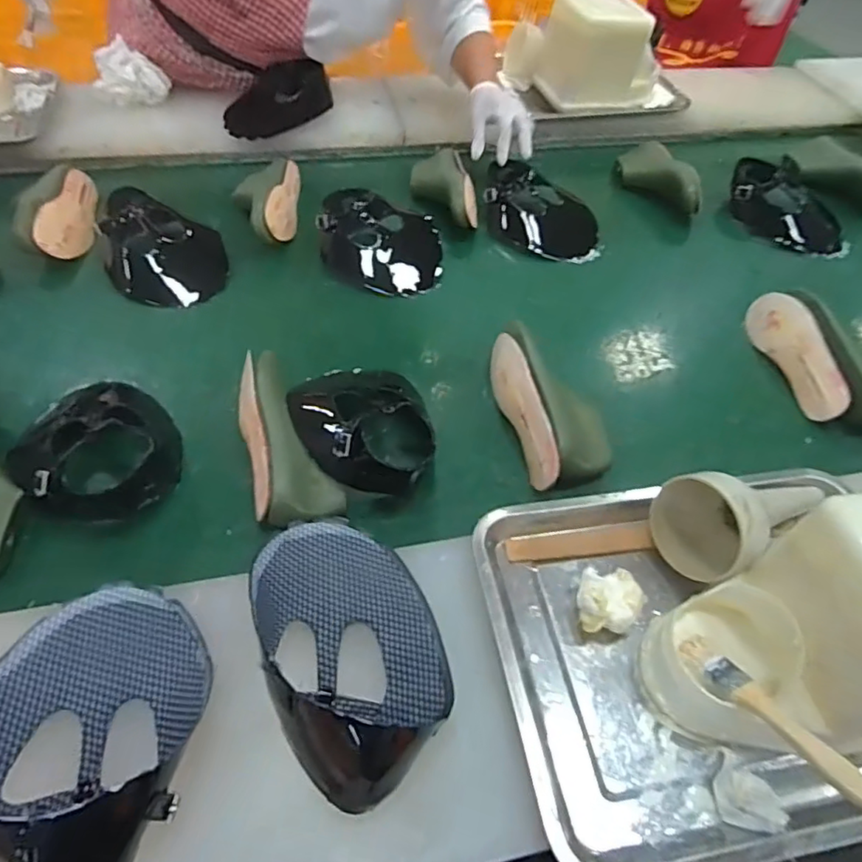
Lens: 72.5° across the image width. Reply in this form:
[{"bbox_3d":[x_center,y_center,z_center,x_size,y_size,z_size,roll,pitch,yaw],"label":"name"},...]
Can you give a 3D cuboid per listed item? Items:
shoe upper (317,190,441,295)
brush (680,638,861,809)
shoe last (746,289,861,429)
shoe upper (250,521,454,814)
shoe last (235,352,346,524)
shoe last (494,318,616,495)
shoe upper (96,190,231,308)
[{"bbox_3d":[-0.080,-0.284,0.879,0.198,0.074,0.138,15,53,12],"label":"shoe upper"},{"bbox_3d":[0.225,0.190,0.385,0.023,0.013,0.146,-20,27,-18],"label":"brush"},{"bbox_3d":[0.501,-0.103,0.774,0.087,0.066,0.238,-9,52,-9],"label":"shoe last"},{"bbox_3d":[-0.060,0.151,0.449,0.128,0.072,0.223,-16,52,-14],"label":"shoe upper"},{"bbox_3d":[-0.163,0.008,0.636,0.084,0.061,0.215,-18,53,-14],"label":"shoe last"},{"bbox_3d":[0.139,-0.036,0.683,0.100,0.077,0.210,-10,51,-10],"label":"shoe last"},{"bbox_3d":[-0.382,-0.264,0.845,0.154,0.065,0.216,-22,55,-17],"label":"shoe upper"}]

